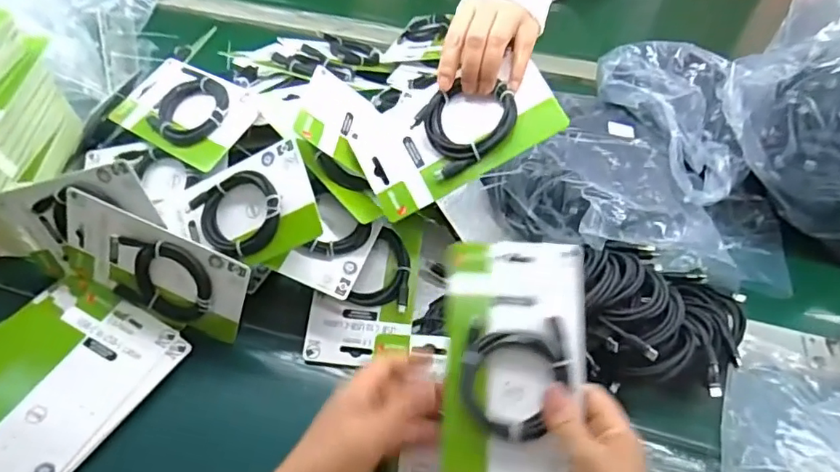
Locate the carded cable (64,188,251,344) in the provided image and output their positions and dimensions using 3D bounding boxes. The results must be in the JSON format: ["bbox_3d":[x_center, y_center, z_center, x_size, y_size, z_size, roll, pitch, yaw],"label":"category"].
[{"bbox_3d":[-0.250,0.033,0.520,0.183,0.097,0.017,25,28,2],"label":"carded cable"}]

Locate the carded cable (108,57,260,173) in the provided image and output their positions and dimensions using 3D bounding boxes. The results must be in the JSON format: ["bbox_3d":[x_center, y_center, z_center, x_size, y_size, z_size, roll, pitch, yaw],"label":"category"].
[{"bbox_3d":[-0.254,-0.136,0.590,0.175,0.016,0.093,27,74,24],"label":"carded cable"}]

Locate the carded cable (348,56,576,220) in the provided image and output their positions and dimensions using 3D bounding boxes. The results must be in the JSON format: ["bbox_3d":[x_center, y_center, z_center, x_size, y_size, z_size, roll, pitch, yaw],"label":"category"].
[{"bbox_3d":[0.031,-0.097,0.496,0.178,0.026,0.096,-29,74,5],"label":"carded cable"}]

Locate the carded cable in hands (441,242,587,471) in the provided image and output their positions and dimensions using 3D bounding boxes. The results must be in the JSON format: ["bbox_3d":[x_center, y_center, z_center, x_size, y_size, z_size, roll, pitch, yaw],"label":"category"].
[{"bbox_3d":[0.072,0.088,0.415,0.104,0.019,0.180,0,64,9],"label":"carded cable in hands"}]

